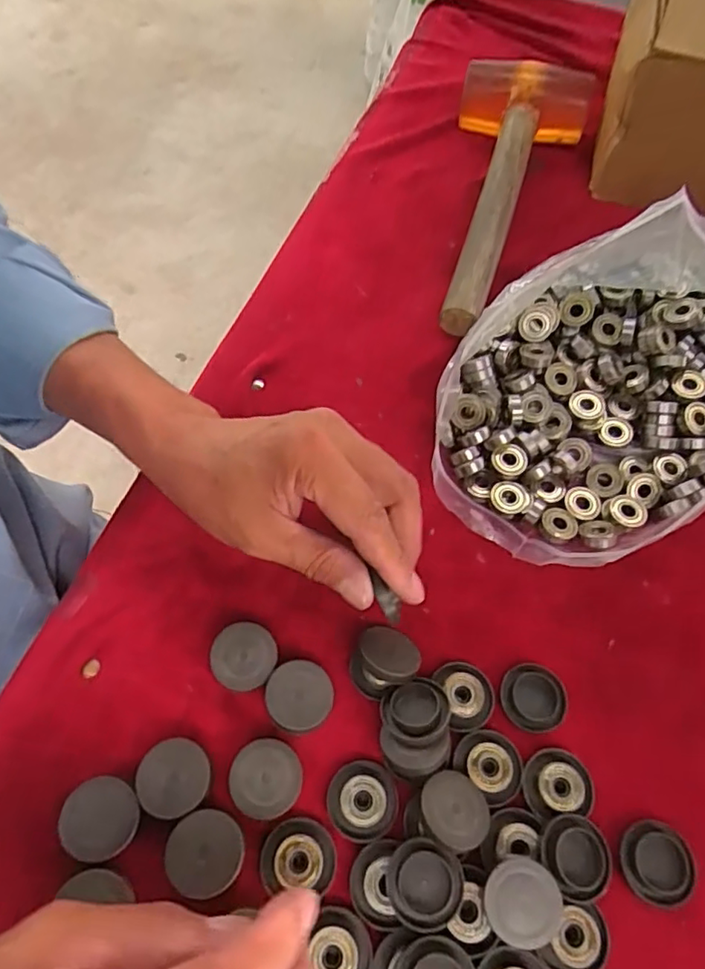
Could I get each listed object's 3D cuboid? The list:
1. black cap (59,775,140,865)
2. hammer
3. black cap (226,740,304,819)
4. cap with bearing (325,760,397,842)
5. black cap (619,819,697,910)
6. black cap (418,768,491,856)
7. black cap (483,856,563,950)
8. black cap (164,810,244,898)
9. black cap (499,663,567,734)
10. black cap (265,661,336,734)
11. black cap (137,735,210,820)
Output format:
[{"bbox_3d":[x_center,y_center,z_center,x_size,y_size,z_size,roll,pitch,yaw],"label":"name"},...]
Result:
[{"bbox_3d":[-0.113,0.150,0.267,0.033,0.010,0.031,1,61,-1],"label":"black cap"},{"bbox_3d":[0.113,-0.239,0.466,0.102,0.053,0.297,18,62,8],"label":"hammer"},{"bbox_3d":[-0.040,0.138,0.279,0.032,0.017,0.032,1,61,-1],"label":"black cap"},{"bbox_3d":[0.004,0.148,0.279,0.032,0.010,0.033,1,61,-1],"label":"cap with bearing"},{"bbox_3d":[0.139,0.173,0.271,0.029,0.012,0.033,-4,61,-4],"label":"black cap"},{"bbox_3d":[0.046,0.149,0.270,0.032,0.009,0.032,4,43,-4],"label":"black cap"},{"bbox_3d":[0.072,0.179,0.255,0.032,0.014,0.031,1,61,-1],"label":"black cap"},{"bbox_3d":[-0.065,0.163,0.263,0.033,0.011,0.032,1,61,-1],"label":"black cap"},{"bbox_3d":[0.092,0.109,0.304,0.032,0.006,0.032,1,61,-1],"label":"black cap"},{"bbox_3d":[-0.026,0.107,0.297,0.032,0.016,0.033,1,61,-1],"label":"black cap"},{"bbox_3d":[-0.082,0.137,0.277,0.032,0.016,0.032,1,61,-1],"label":"black cap"}]

